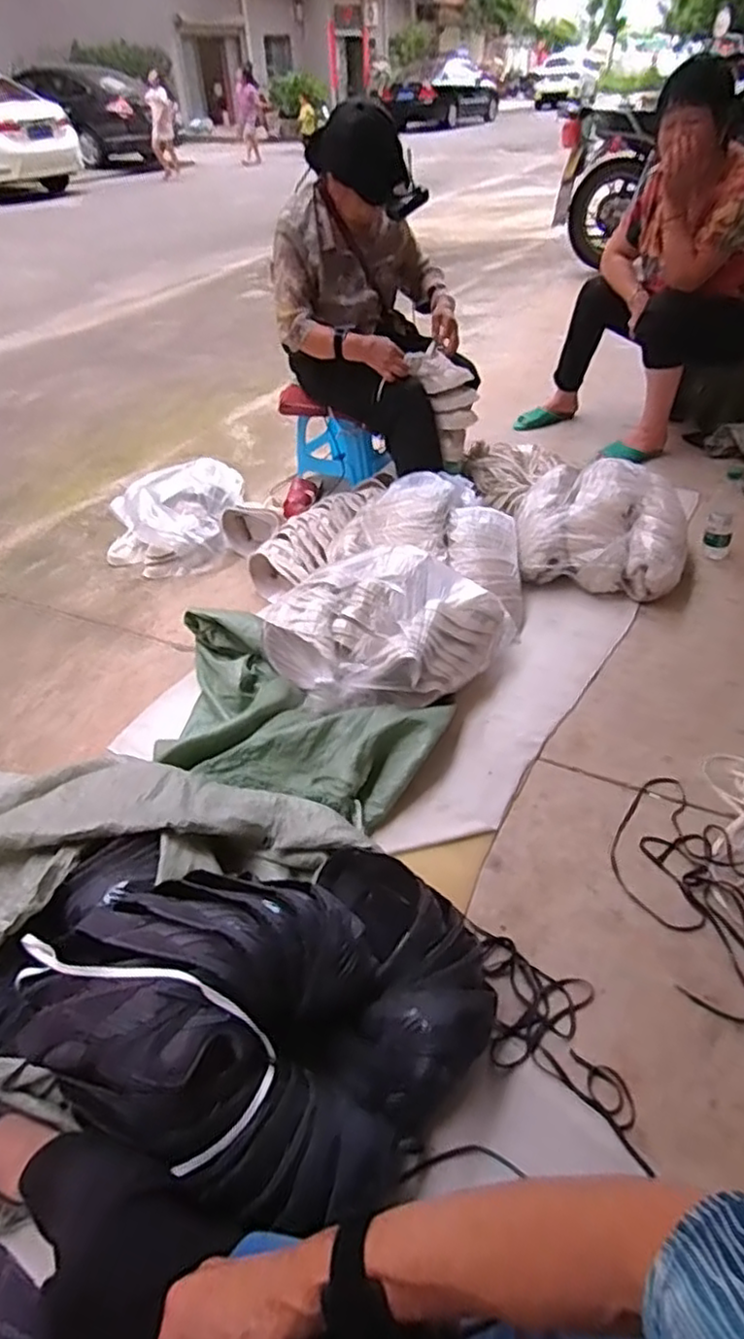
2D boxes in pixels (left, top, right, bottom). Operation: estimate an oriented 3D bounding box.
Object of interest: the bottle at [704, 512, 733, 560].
[{"bbox_3d":[0.861,-0.336,1.662,0.063,0.126,0.051,16,45,26],"label":"bottle"}]

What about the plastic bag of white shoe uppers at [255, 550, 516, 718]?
[{"bbox_3d":[0.021,-0.094,1.406,0.406,0.160,0.406,28,50,30],"label":"plastic bag of white shoe uppers"}]

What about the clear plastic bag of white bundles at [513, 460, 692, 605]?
[{"bbox_3d":[0.564,-0.359,1.649,0.393,0.168,0.372,12,43,16],"label":"clear plastic bag of white bundles"}]

